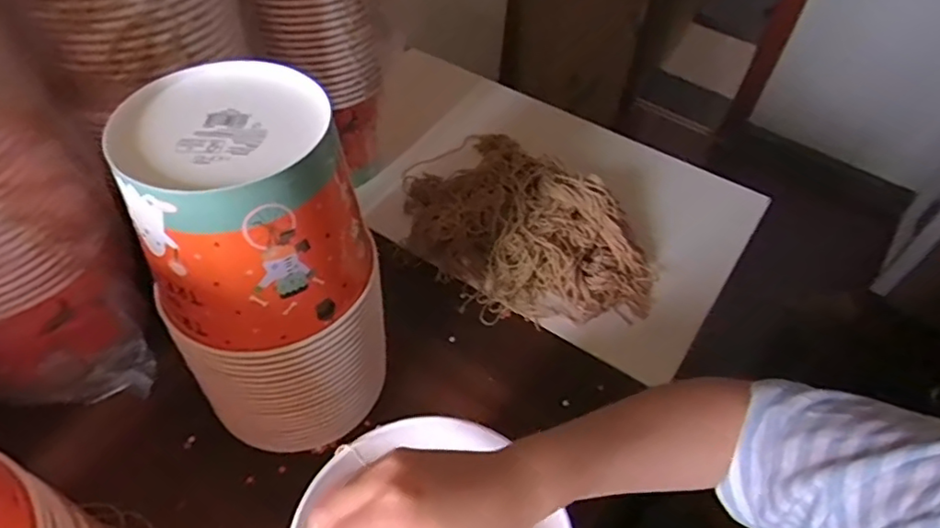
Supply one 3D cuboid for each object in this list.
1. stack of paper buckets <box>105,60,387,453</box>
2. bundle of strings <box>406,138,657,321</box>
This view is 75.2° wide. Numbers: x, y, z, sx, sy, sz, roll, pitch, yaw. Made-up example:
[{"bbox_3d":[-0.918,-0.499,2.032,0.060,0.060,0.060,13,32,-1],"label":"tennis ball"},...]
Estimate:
[{"bbox_3d":[-0.150,0.012,0.474,0.136,0.286,0.144,-17,53,-17],"label":"stack of paper buckets"},{"bbox_3d":[0.050,-0.046,0.680,0.202,0.060,0.310,-32,59,-27],"label":"bundle of strings"}]

